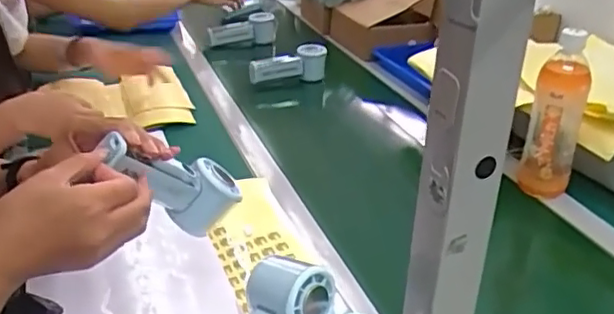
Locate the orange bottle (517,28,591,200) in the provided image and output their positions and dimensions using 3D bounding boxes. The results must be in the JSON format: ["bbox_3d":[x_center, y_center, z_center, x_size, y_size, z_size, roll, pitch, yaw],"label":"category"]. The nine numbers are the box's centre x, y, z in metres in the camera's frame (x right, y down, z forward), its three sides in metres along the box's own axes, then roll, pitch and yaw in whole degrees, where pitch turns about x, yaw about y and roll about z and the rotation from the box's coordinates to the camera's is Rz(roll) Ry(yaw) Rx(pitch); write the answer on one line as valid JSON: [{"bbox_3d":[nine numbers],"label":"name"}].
[{"bbox_3d":[0.322,-0.052,0.790,0.061,0.212,0.068,14,29,22],"label":"orange bottle"}]

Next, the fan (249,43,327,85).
[{"bbox_3d":[-0.035,-0.169,1.173,0.154,0.079,0.047,-7,28,-18],"label":"fan"}]

